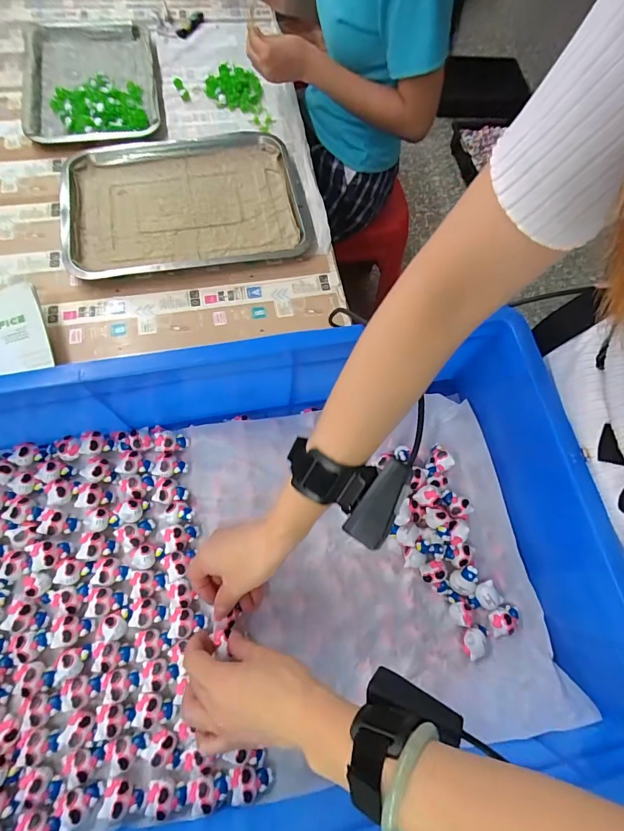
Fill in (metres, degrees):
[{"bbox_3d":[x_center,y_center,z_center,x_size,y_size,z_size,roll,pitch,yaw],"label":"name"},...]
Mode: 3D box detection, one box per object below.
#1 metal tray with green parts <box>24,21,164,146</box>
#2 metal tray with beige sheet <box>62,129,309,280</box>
[{"bbox_3d":[-0.393,-0.601,0.718,0.223,0.022,0.336,-10,67,-9],"label":"metal tray with green parts"},{"bbox_3d":[-0.196,-0.341,0.629,0.343,0.026,0.279,-9,67,-9],"label":"metal tray with beige sheet"}]

